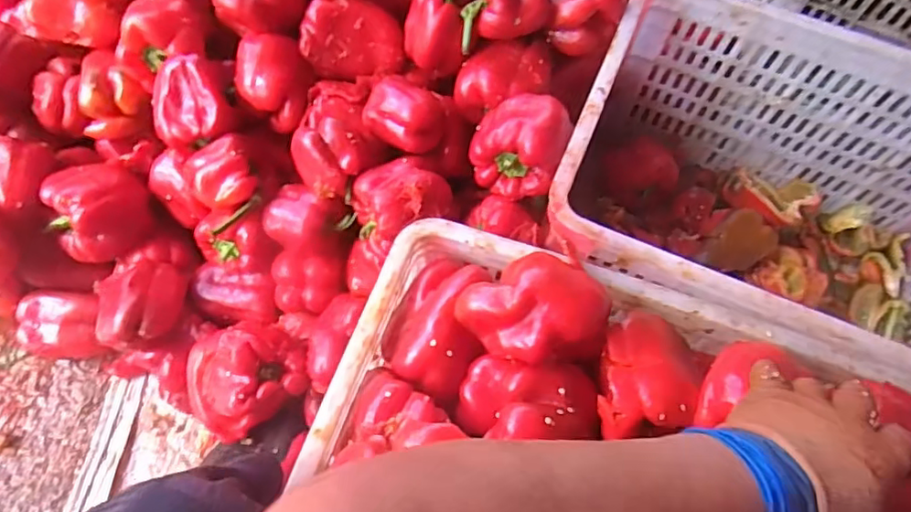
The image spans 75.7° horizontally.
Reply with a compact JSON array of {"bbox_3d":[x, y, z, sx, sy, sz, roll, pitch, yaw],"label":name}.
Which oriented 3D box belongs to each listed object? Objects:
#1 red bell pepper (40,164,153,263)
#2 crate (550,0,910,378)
[{"bbox_3d":[-0.411,-0.056,0.682,0.095,0.075,0.103,-7,67,-5],"label":"red bell pepper"},{"bbox_3d":[0.372,-0.025,0.670,0.492,0.274,0.357,21,68,7],"label":"crate"}]

